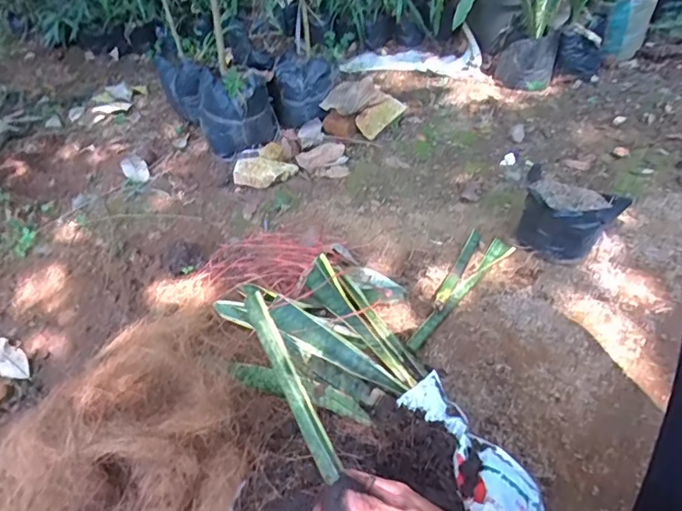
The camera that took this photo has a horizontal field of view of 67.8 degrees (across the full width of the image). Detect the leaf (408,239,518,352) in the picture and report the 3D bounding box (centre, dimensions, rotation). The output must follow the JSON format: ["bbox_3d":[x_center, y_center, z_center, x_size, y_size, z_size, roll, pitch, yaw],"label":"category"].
[{"bbox_3d":[0.214,0.062,0.876,0.037,0.030,0.306,27,54,29],"label":"leaf"}]

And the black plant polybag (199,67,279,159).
[{"bbox_3d":[-0.277,-0.383,1.333,0.187,0.194,0.181,-15,45,-8],"label":"black plant polybag"}]

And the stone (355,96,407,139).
[{"bbox_3d":[0.108,-0.368,1.320,0.071,0.067,0.154,23,52,26],"label":"stone"}]

